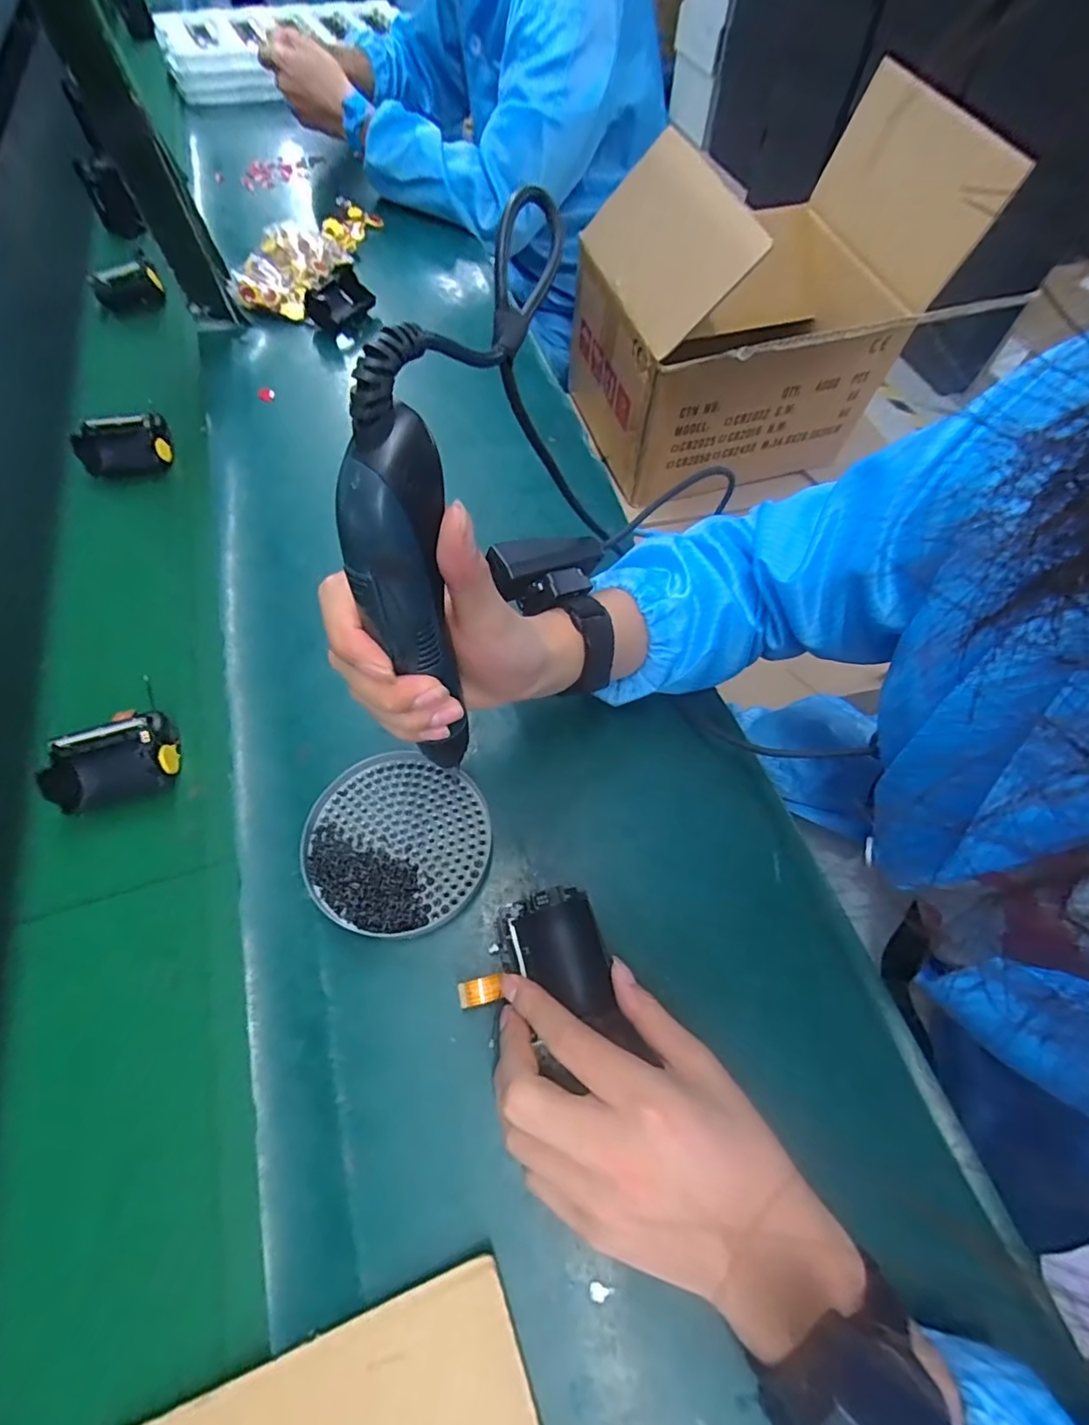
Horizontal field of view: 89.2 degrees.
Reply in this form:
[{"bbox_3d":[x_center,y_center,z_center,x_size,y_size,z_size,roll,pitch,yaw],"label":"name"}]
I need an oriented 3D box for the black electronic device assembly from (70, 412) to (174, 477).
[{"bbox_3d":[-0.399,-0.255,0.522,0.075,0.031,0.041,-6,62,-4],"label":"black electronic device assembly"}]

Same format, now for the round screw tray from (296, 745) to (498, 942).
[{"bbox_3d":[-0.093,0.082,0.354,0.113,0.016,0.110,0,62,0],"label":"round screw tray"}]

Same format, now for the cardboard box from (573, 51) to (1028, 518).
[{"bbox_3d":[0.265,-0.555,0.740,0.378,0.381,0.312,-16,63,-9],"label":"cardboard box"}]

